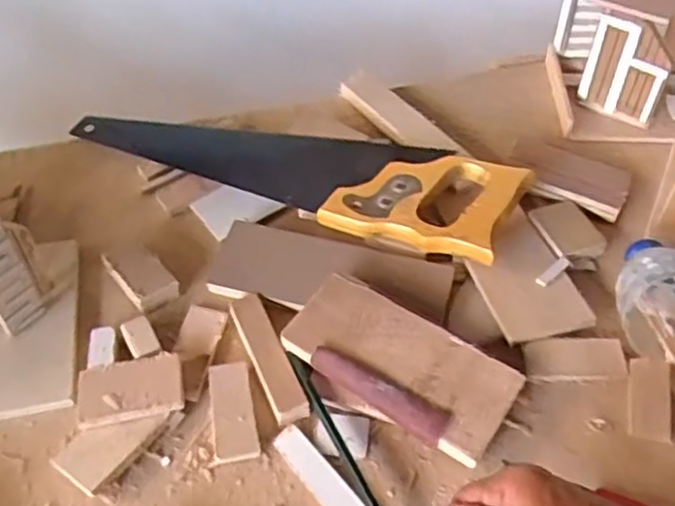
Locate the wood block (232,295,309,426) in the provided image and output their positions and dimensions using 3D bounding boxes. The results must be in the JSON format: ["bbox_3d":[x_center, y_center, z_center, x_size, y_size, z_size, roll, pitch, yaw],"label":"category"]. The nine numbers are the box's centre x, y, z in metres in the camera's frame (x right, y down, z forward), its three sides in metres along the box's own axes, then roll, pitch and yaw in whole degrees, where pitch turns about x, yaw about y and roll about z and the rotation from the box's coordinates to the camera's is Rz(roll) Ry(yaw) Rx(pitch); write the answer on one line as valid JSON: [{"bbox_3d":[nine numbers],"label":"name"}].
[{"bbox_3d":[-0.049,0.071,0.502,0.024,0.014,0.105,-19,52,-13],"label":"wood block"}]

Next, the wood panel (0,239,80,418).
[{"bbox_3d":[-0.243,0.051,0.527,0.097,0.014,0.151,-10,51,-6],"label":"wood panel"}]

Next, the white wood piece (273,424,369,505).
[{"bbox_3d":[-0.010,0.144,0.452,0.022,0.007,0.084,-42,58,-12],"label":"white wood piece"}]

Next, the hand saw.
[{"bbox_3d":[-0.051,-0.076,0.620,0.406,0.023,0.102,13,50,19],"label":"hand saw"}]

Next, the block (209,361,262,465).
[{"bbox_3d":[-0.072,0.106,0.483,0.029,0.008,0.070,-9,51,-5],"label":"block"}]

